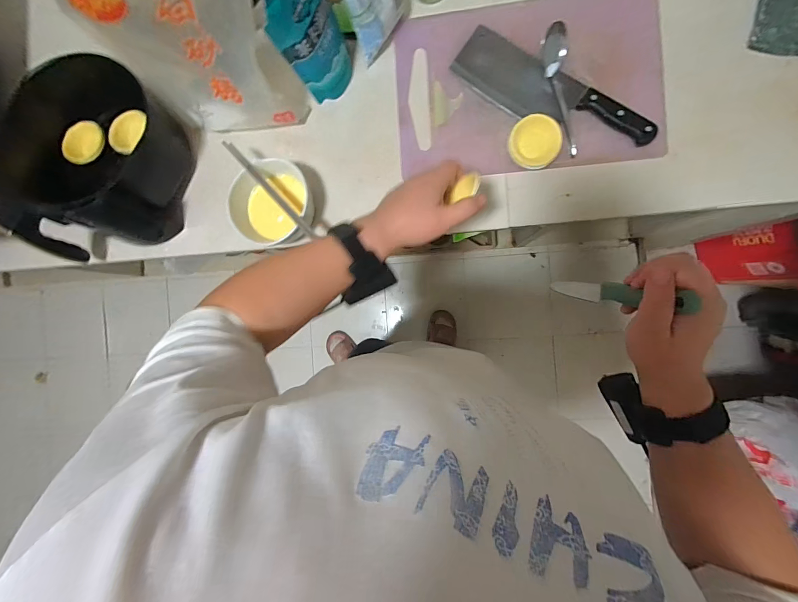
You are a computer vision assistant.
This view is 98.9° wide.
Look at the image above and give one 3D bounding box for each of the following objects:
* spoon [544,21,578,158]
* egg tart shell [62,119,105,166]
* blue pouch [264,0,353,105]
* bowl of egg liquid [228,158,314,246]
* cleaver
[{"bbox_3d":[0.223,-0.284,0.459,0.034,0.031,0.164,-10,89,7],"label":"spoon"},{"bbox_3d":[-0.488,-0.246,0.528,0.052,0.024,0.066,32,93,6],"label":"egg tart shell"},{"bbox_3d":[-0.105,-0.343,0.441,0.037,0.192,0.101,21,92,6],"label":"blue pouch"},{"bbox_3d":[-0.180,-0.140,0.515,0.117,0.070,0.116,0,90,7],"label":"bowl of egg liquid"},{"bbox_3d":[0.210,-0.285,0.477,0.284,0.016,0.073,35,94,6],"label":"cleaver"}]

